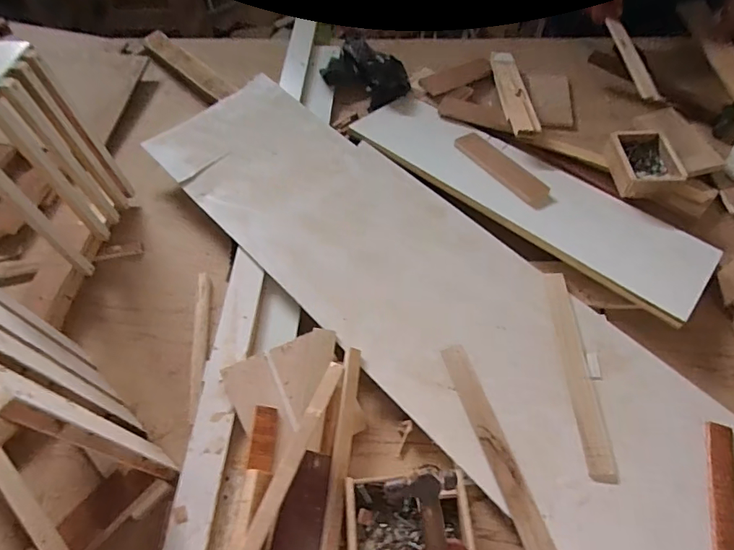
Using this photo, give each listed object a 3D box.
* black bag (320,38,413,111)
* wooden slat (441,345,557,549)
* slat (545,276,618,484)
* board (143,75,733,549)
[{"bbox_3d":[0.001,-0.440,0.982,0.194,0.055,0.142,30,67,18],"label":"black bag"},{"bbox_3d":[0.168,0.225,0.600,0.034,0.007,0.288,-17,62,-7],"label":"wooden slat"},{"bbox_3d":[0.297,0.130,0.654,0.035,0.007,0.295,-2,61,1],"label":"slat"},{"bbox_3d":[0.054,-0.006,0.734,0.301,0.020,1.040,-41,67,-18],"label":"board"}]

